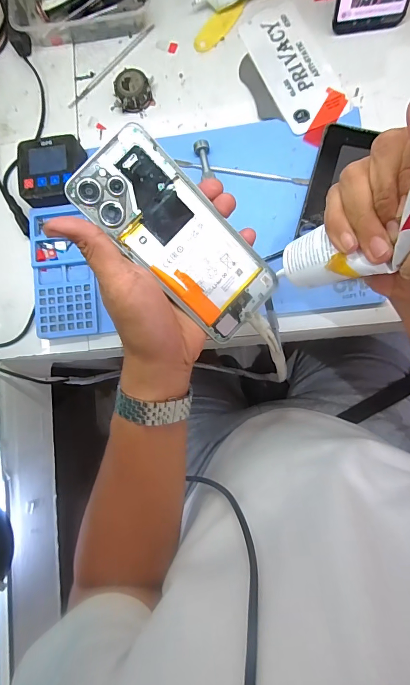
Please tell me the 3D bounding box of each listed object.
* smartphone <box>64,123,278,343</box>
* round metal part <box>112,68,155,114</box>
[{"bbox_3d":[-0.019,-0.081,0.276,0.166,0.006,0.072,43,90,-14],"label":"smartphone"},{"bbox_3d":[-0.085,-0.293,0.416,0.043,0.022,0.042,-1,84,6],"label":"round metal part"}]

